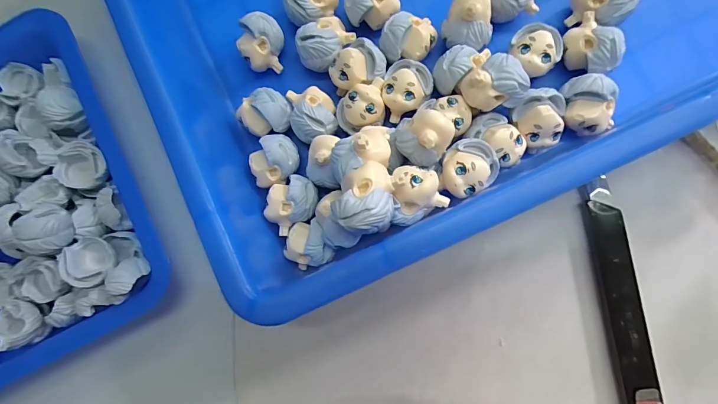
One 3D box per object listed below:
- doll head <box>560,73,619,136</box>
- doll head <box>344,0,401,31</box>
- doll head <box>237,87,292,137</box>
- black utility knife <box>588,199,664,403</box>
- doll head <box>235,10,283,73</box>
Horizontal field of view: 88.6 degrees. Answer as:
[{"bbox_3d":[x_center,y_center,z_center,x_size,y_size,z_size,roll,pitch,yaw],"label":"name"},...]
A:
[{"bbox_3d":[0.108,-0.045,0.175,0.020,0.023,0.027,-9,86,6],"label":"doll head"},{"bbox_3d":[0.008,-0.101,0.190,0.027,0.024,0.020,-4,86,6],"label":"doll head"},{"bbox_3d":[-0.047,-0.045,0.191,0.023,0.024,0.024,0,86,6],"label":"doll head"},{"bbox_3d":[0.126,0.059,0.173,0.017,0.013,0.118,-9,86,6],"label":"black utility knife"},{"bbox_3d":[-0.050,-0.082,0.194,0.023,0.024,0.023,0,86,6],"label":"doll head"}]

